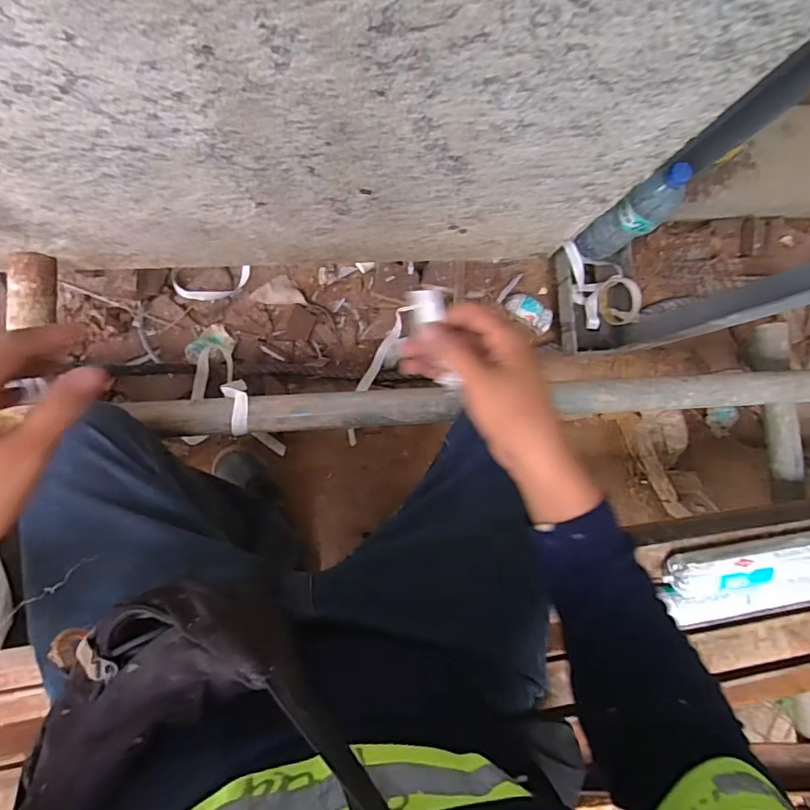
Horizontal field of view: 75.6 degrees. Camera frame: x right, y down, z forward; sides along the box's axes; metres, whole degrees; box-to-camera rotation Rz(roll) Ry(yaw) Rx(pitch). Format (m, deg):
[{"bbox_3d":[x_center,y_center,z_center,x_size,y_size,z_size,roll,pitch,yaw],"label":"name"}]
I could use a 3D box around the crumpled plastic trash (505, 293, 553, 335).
[{"bbox_3d":[0.245,-0.182,1.020,0.098,0.042,0.047,38,83,-4],"label":"crumpled plastic trash"}]

